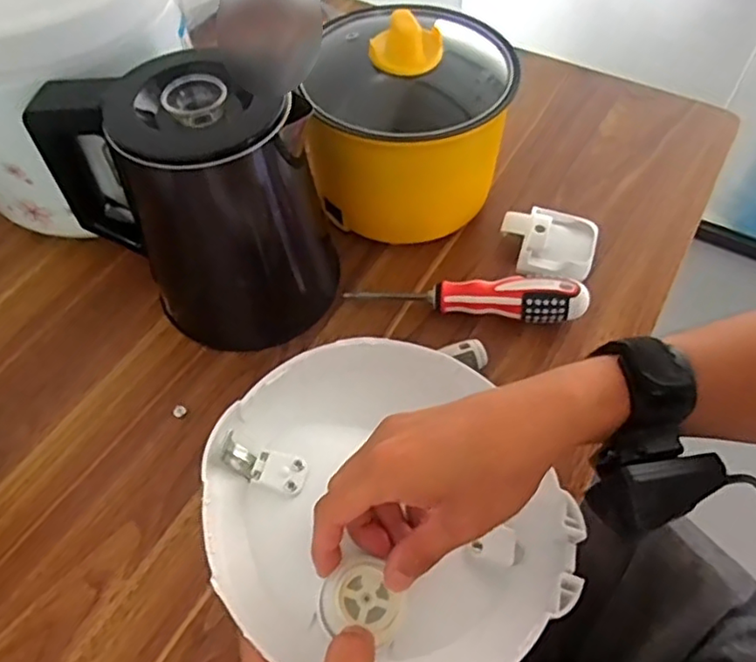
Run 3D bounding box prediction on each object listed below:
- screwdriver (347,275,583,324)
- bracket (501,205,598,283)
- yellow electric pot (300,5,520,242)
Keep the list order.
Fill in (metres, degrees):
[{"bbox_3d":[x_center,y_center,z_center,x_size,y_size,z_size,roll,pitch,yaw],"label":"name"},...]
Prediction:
[{"bbox_3d":[0.070,-0.028,0.480,0.175,0.039,0.027,9,57,6],"label":"screwdriver"},{"bbox_3d":[0.143,-0.075,0.522,0.076,0.020,0.073,17,58,11],"label":"bracket"},{"bbox_3d":[0.024,-0.178,0.513,0.149,0.159,0.150,0,56,0],"label":"yellow electric pot"}]

